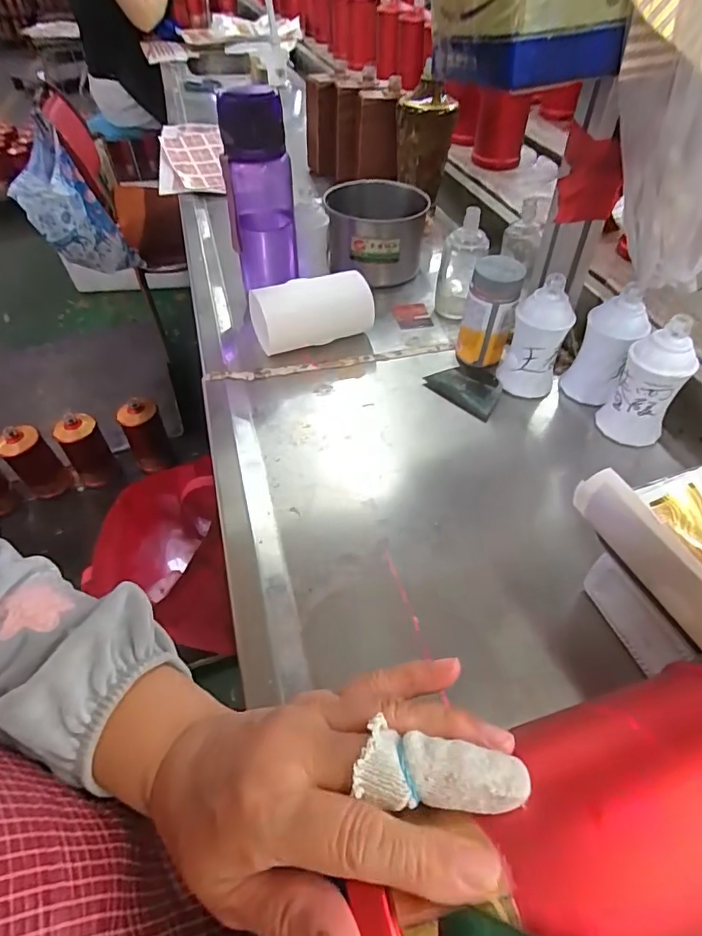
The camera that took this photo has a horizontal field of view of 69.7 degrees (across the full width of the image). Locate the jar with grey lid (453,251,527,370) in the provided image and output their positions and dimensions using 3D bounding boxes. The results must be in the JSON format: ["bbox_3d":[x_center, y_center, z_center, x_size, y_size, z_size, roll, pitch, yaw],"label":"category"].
[{"bbox_3d":[0.148,-0.164,0.540,0.052,0.112,0.043,14,45,10],"label":"jar with grey lid"}]

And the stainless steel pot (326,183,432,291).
[{"bbox_3d":[0.034,-0.327,0.702,0.132,0.092,0.139,1,48,2],"label":"stainless steel pot"}]

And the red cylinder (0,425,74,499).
[{"bbox_3d":[-0.731,-0.021,1.157,0.096,0.181,0.088,-35,56,-26],"label":"red cylinder"}]

